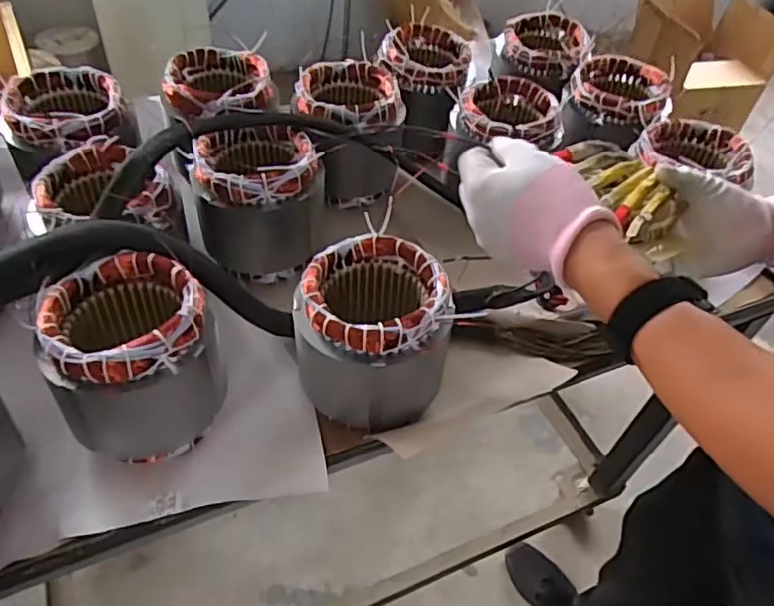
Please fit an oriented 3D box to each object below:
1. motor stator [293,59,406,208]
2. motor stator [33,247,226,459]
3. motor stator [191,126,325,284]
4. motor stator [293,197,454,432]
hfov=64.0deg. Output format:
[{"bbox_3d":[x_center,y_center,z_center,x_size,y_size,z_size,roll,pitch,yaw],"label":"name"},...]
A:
[{"bbox_3d":[-0.053,-0.233,0.886,0.143,0.163,0.150,1,49,-6],"label":"motor stator"},{"bbox_3d":[-0.239,0.052,0.596,0.143,0.149,0.140,-11,51,-16],"label":"motor stator"},{"bbox_3d":[-0.157,-0.128,0.771,0.149,0.145,0.143,-8,50,-13],"label":"motor stator"},{"bbox_3d":[-0.011,0.032,0.631,0.141,0.141,0.135,3,48,-4],"label":"motor stator"}]

